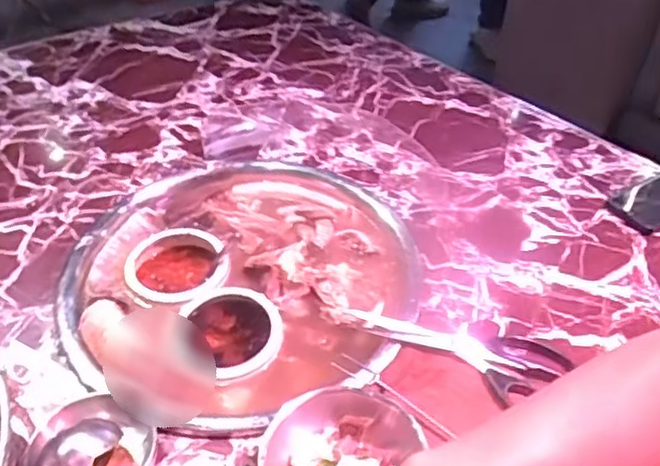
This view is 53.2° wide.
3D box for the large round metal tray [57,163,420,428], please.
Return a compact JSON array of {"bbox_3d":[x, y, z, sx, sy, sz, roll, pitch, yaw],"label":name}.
[{"bbox_3d":[-0.107,0.043,0.821,0.412,0.034,0.411,0,44,0],"label":"large round metal tray"}]

